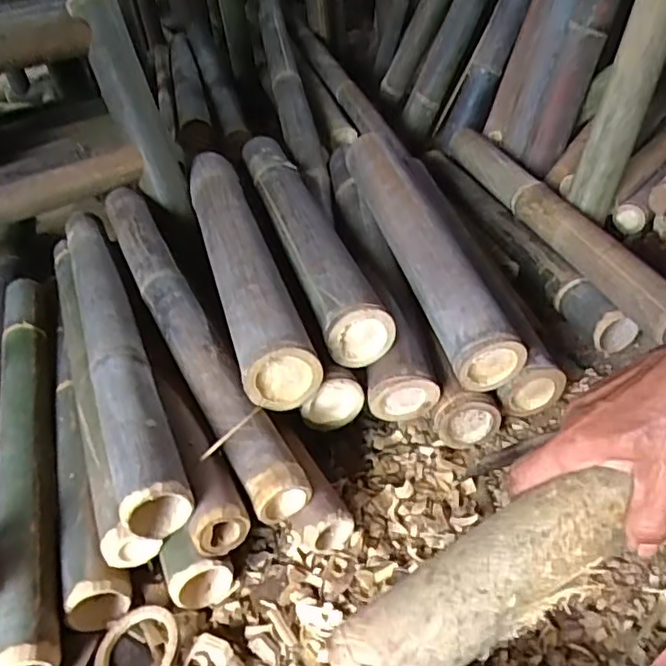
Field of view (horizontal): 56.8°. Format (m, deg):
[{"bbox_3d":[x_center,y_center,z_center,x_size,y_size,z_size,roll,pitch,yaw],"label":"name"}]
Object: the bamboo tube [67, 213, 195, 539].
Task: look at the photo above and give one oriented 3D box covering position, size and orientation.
[{"bbox_3d":[-0.281,-0.008,0.786,0.062,0.056,0.633,-19,39,-15],"label":"bamboo tube"}]

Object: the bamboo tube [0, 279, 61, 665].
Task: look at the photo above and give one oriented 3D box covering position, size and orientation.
[{"bbox_3d":[-0.381,0.110,0.770,0.068,0.050,0.646,-17,38,-13],"label":"bamboo tube"}]

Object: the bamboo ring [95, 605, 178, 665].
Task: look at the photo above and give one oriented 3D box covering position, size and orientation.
[{"bbox_3d":[-0.181,0.296,0.568,0.076,0.019,0.077,-5,38,4],"label":"bamboo ring"}]

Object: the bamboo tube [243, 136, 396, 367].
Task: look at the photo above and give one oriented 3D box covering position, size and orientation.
[{"bbox_3d":[-0.052,-0.184,0.958,0.084,0.074,0.650,-14,37,-9],"label":"bamboo tube"}]

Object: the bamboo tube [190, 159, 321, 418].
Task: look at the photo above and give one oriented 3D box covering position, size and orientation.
[{"bbox_3d":[-0.136,-0.122,0.888,0.086,0.075,0.599,-15,38,-10],"label":"bamboo tube"}]

